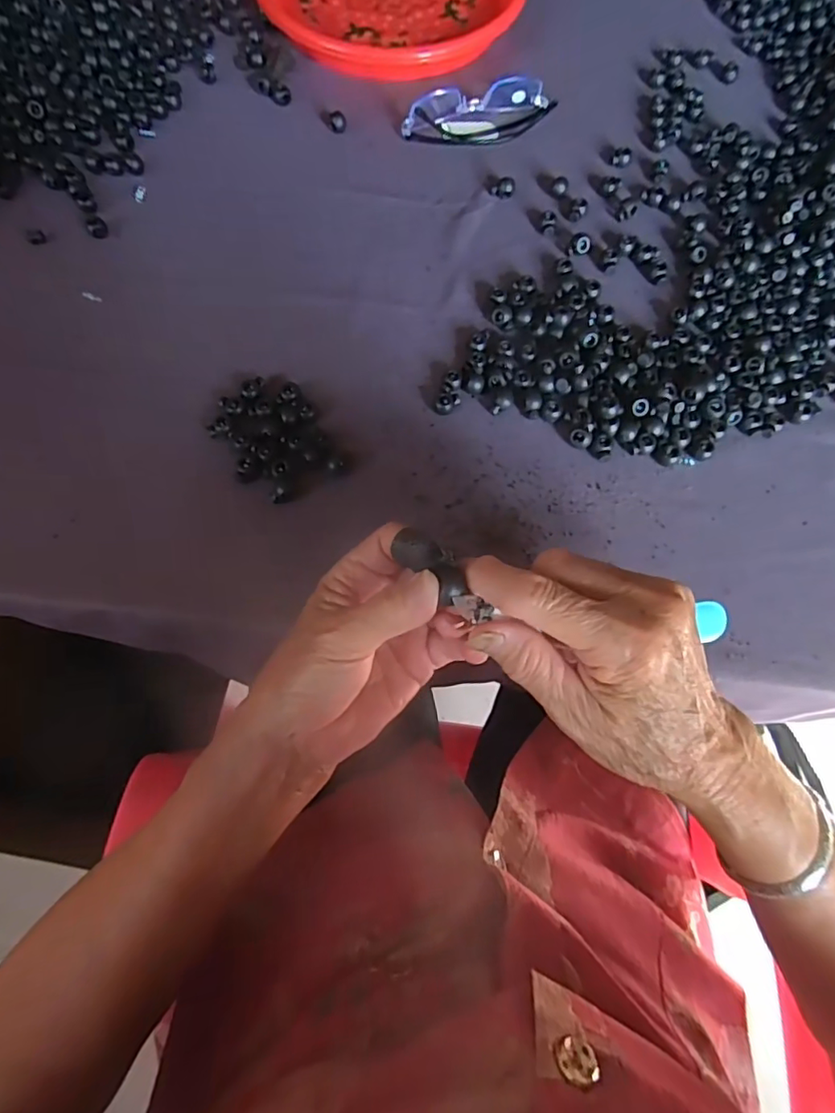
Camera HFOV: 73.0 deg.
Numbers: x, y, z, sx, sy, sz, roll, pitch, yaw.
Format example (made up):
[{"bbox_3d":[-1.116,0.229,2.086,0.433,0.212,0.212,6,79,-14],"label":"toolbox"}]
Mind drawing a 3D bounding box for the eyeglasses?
[{"bbox_3d":[0.053,-0.397,0.496,0.132,0.029,0.047,-9,71,-5],"label":"eyeglasses"}]

